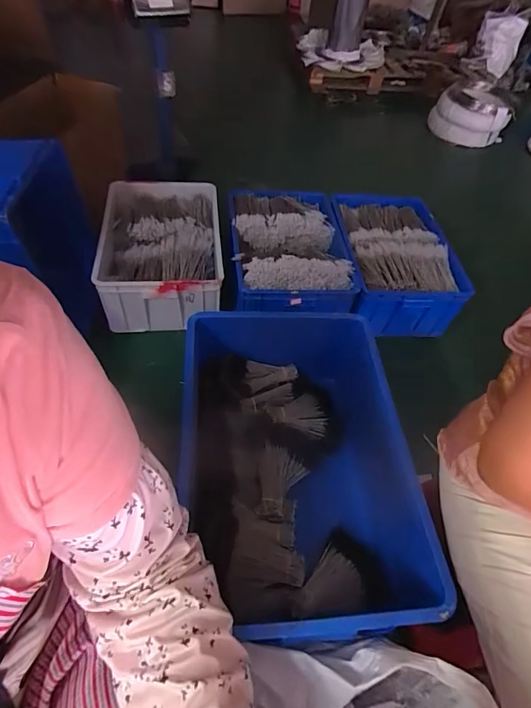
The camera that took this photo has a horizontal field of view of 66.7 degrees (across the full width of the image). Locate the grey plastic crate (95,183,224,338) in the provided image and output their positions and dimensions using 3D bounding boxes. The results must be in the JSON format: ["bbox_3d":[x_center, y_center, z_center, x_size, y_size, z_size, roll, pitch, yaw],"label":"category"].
[{"bbox_3d":[-0.392,-0.392,1.546,0.431,0.213,0.617,-2,52,-7],"label":"grey plastic crate"}]

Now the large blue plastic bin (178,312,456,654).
[{"bbox_3d":[0.056,0.190,0.841,0.455,0.208,0.675,1,52,-5],"label":"large blue plastic bin"}]

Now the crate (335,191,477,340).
[{"bbox_3d":[0.508,-0.380,1.657,0.456,0.232,0.688,2,52,-4],"label":"crate"}]

